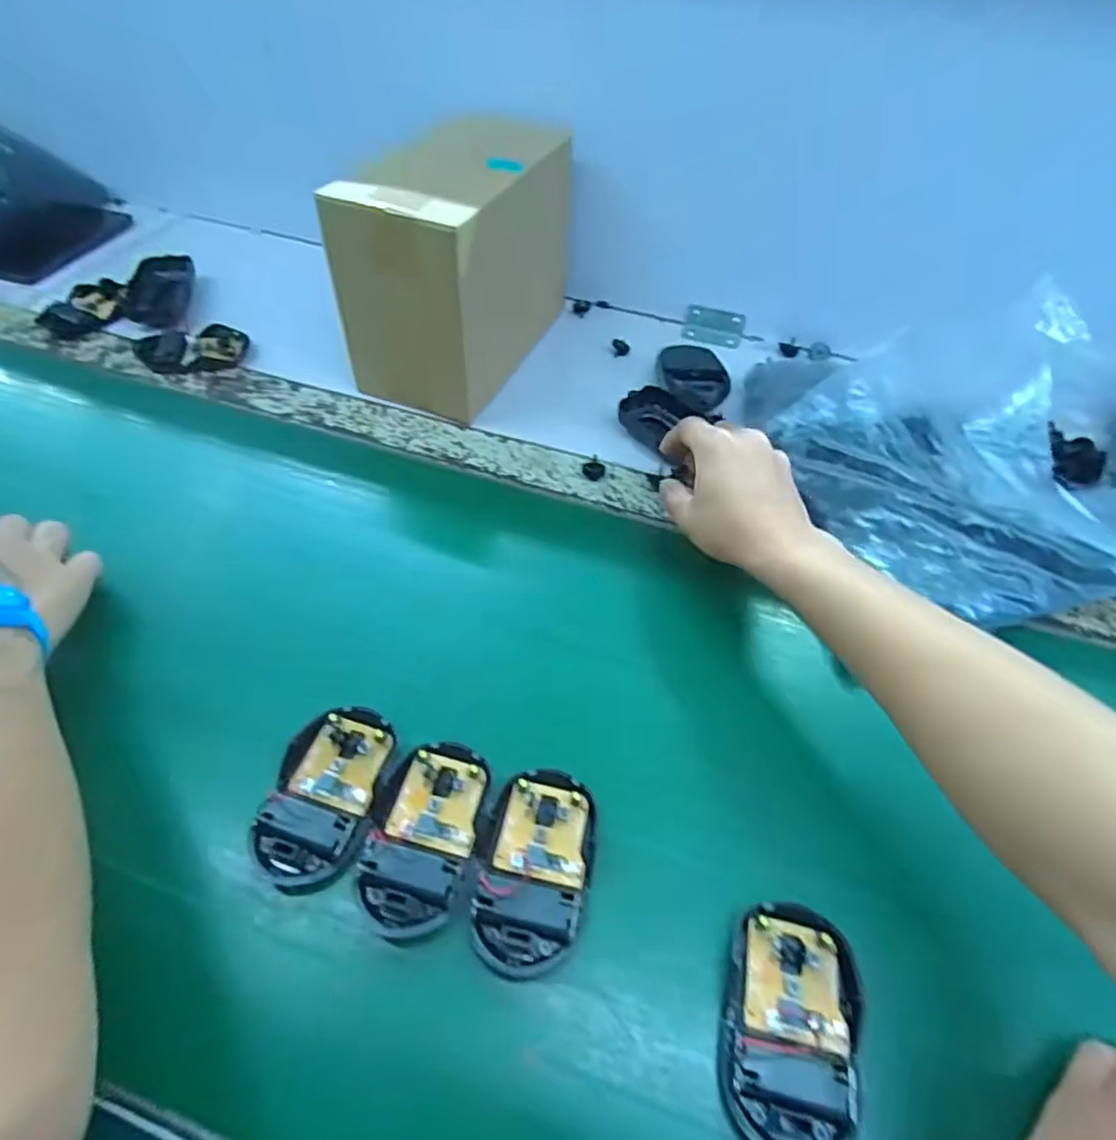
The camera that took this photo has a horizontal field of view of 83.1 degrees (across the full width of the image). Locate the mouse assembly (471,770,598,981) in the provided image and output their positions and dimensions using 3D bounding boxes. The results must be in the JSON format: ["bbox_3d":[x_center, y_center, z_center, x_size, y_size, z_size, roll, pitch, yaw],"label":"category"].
[{"bbox_3d":[-0.010,0.155,0.328,0.054,0.022,0.096,11,51,6],"label":"mouse assembly"}]

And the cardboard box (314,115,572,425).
[{"bbox_3d":[-0.088,-0.276,0.558,0.131,0.165,0.237,19,53,12],"label":"cardboard box"}]

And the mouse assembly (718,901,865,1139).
[{"bbox_3d":[0.107,0.210,0.289,0.057,0.018,0.096,16,52,10],"label":"mouse assembly"}]

